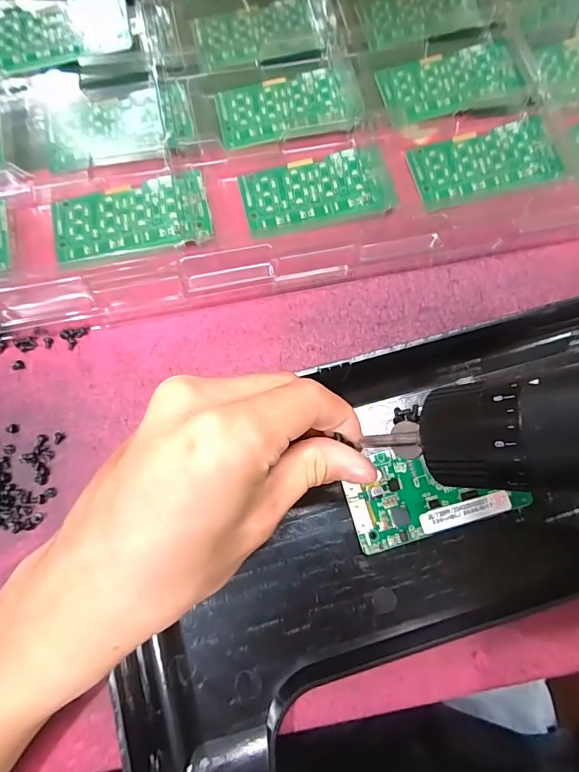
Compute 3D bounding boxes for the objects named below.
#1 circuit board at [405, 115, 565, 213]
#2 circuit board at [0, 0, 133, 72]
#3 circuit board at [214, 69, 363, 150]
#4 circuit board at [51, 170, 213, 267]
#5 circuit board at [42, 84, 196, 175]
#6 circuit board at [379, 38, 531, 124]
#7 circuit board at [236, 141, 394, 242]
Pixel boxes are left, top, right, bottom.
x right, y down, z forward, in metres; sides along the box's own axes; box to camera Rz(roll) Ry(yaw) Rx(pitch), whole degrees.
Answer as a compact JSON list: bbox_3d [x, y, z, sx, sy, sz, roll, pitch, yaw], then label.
[{"bbox_3d":[0.127,-0.147,0.286,0.090,0.008,0.046,-15,77,-5],"label":"circuit board"},{"bbox_3d":[-0.152,-0.233,0.286,0.093,0.004,0.046,-17,77,-5],"label":"circuit board"},{"bbox_3d":[-0.001,-0.187,0.293,0.092,0.006,0.051,-9,76,-3],"label":"circuit board"},{"bbox_3d":[-0.096,-0.103,0.267,0.094,0.004,0.047,-10,77,1],"label":"circuit board"},{"bbox_3d":[-0.110,-0.169,0.283,0.092,0.004,0.046,-14,77,-4],"label":"circuit board"},{"bbox_3d":[0.110,-0.212,0.304,0.093,0.009,0.045,-15,77,-5],"label":"circuit board"},{"bbox_3d":[0.018,-0.123,0.279,0.094,0.005,0.049,-14,76,0],"label":"circuit board"}]

